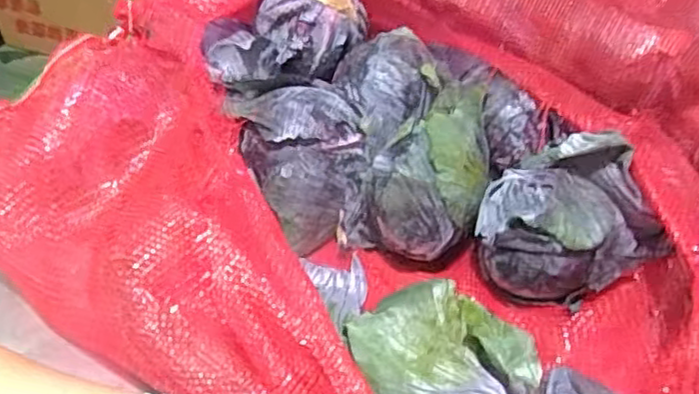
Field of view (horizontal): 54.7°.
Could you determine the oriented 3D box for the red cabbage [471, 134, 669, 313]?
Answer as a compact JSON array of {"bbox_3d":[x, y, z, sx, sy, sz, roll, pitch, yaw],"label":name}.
[{"bbox_3d":[0.209,0.023,0.628,0.165,0.129,0.115,19,45,20],"label":"red cabbage"}]

